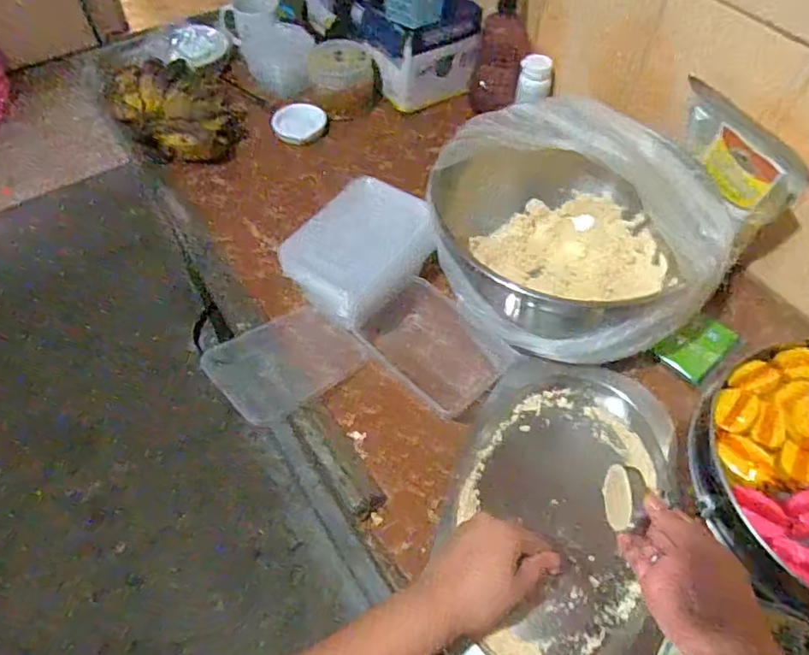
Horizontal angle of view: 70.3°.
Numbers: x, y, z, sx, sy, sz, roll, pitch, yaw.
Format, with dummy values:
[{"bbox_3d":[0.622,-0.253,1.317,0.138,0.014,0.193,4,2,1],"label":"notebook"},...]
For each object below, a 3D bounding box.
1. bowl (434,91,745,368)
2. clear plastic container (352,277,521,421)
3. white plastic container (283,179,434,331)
[{"bbox_3d":[0.186,-0.100,0.658,0.281,0.181,0.270,0,55,0],"label":"bowl"},{"bbox_3d":[0.038,0.019,0.670,0.164,0.039,0.115,38,63,23],"label":"clear plastic container"},{"bbox_3d":[-0.050,-0.088,0.674,0.114,0.091,0.161,30,61,19],"label":"white plastic container"}]

